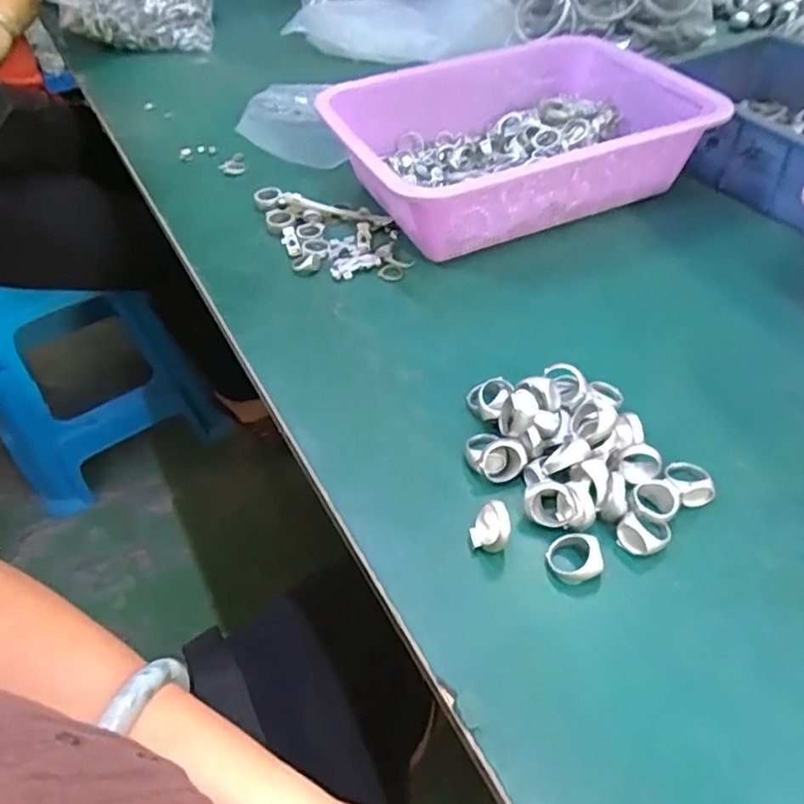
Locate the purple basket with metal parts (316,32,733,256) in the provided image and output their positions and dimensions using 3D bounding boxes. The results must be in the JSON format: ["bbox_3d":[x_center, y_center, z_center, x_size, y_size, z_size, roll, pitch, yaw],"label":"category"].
[{"bbox_3d":[0.105,-0.230,0.575,0.310,0.084,0.221,-19,48,-14],"label":"purple basket with metal parts"}]

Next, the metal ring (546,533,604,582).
[{"bbox_3d":[0.088,0.079,0.327,0.024,0.016,0.024,-2,46,2],"label":"metal ring"}]

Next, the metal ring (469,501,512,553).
[{"bbox_3d":[0.047,0.065,0.336,0.020,0.029,0.019,-2,46,2],"label":"metal ring"}]

